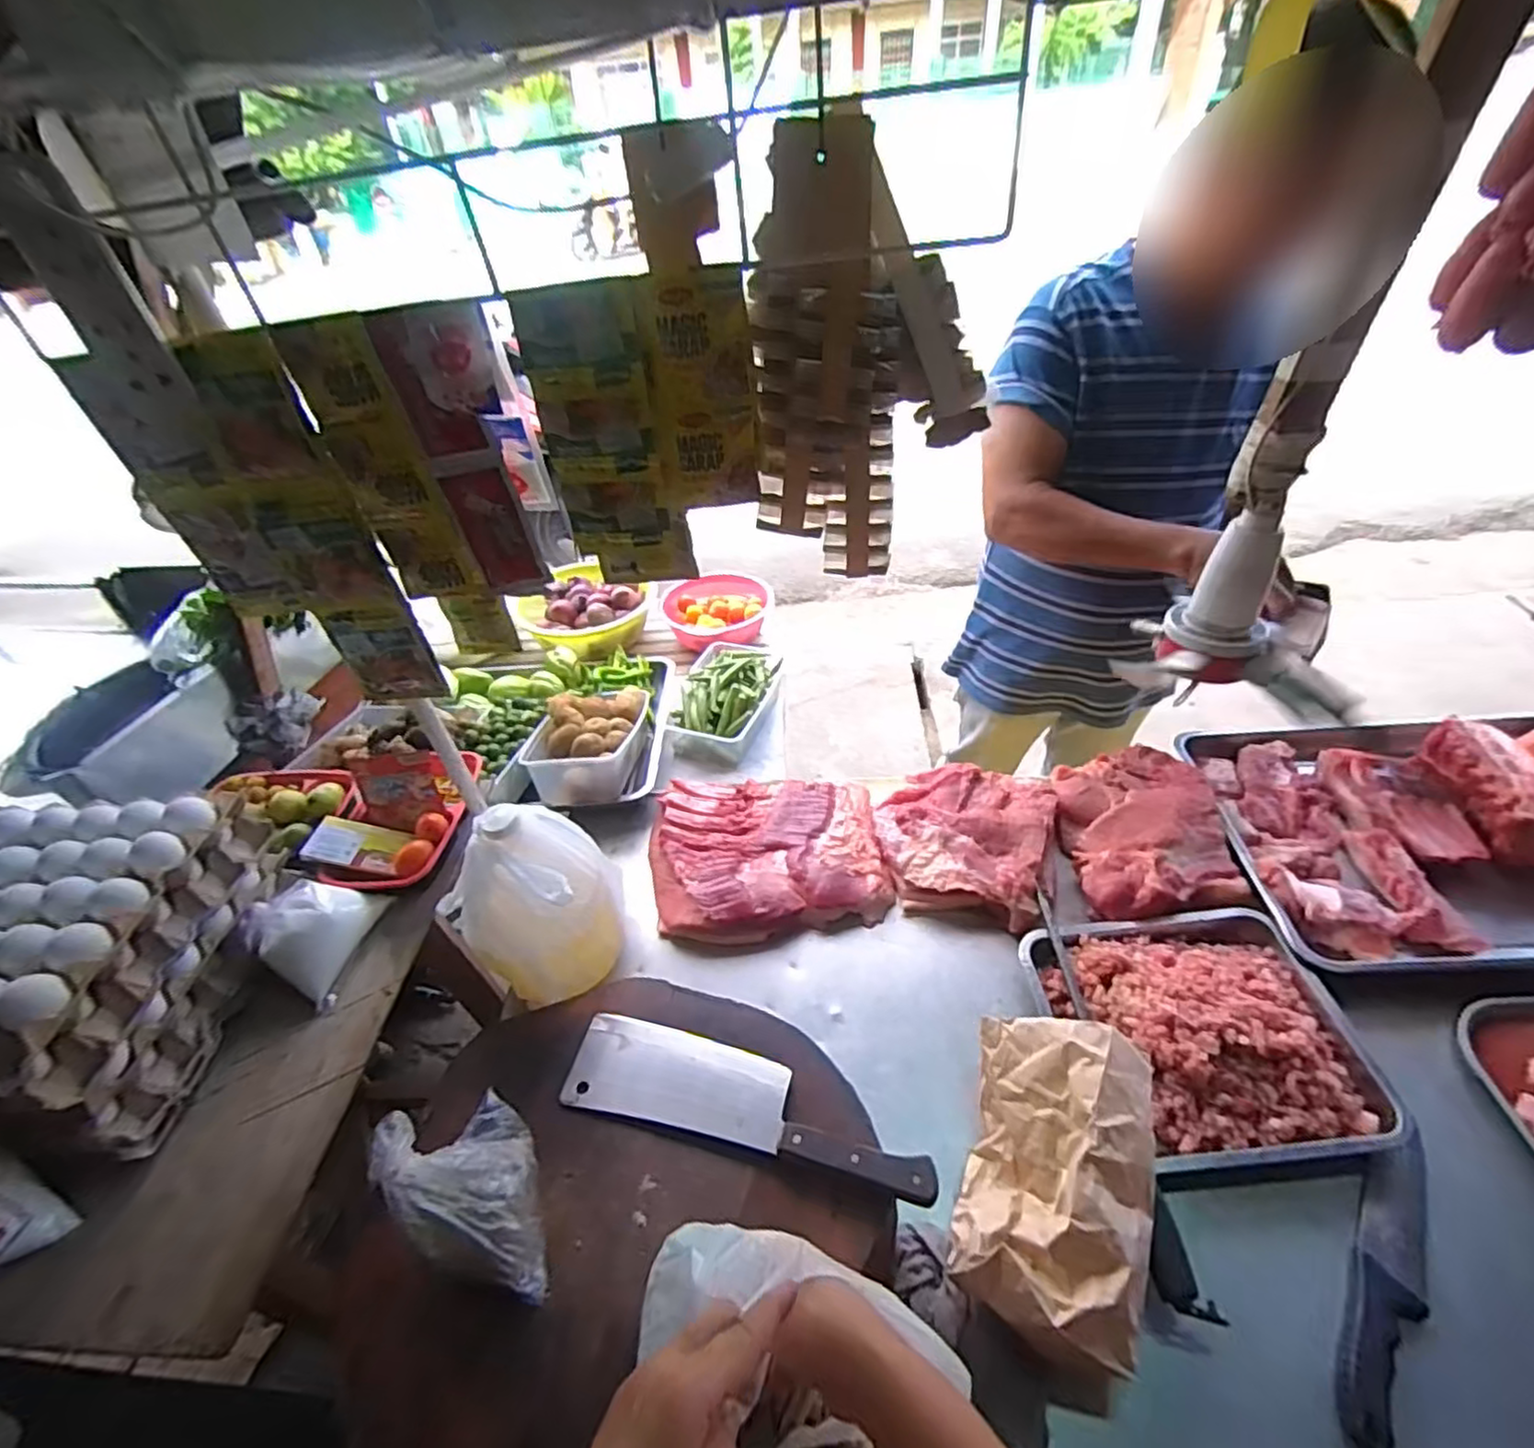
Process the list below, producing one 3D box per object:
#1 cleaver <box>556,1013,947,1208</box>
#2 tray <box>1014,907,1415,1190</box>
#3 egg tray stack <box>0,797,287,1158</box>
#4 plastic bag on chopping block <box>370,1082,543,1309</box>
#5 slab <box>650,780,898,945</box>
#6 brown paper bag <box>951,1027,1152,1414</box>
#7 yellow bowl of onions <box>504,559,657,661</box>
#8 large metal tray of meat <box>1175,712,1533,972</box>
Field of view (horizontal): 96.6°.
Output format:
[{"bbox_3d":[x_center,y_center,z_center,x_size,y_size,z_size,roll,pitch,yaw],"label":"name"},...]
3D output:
[{"bbox_3d":[-0.022,0.355,0.657,0.356,0.018,0.093,7,44,15],"label":"cleaver"},{"bbox_3d":[0.462,0.315,0.725,0.292,0.052,0.260,-9,43,-2],"label":"tray"},{"bbox_3d":[-0.695,0.226,0.671,0.282,0.176,0.296,-1,43,6],"label":"egg tray stack"},{"bbox_3d":[-0.246,0.391,0.567,0.090,0.122,0.150,-27,46,-21],"label":"plastic bag on chopping block"},{"bbox_3d":[0.000,0.178,0.968,0.311,0.053,0.246,-9,43,-2],"label":"slab"},{"bbox_3d":[0.256,0.415,0.613,0.148,0.128,0.254,11,45,18],"label":"brown paper bag"},{"bbox_3d":[-0.377,-0.246,1.401,0.252,0.105,0.233,-36,50,-28],"label":"yellow bowl of onions"},{"bbox_3d":[0.891,0.103,0.870,0.584,0.090,0.411,-3,43,4],"label":"large metal tray of meat"}]

